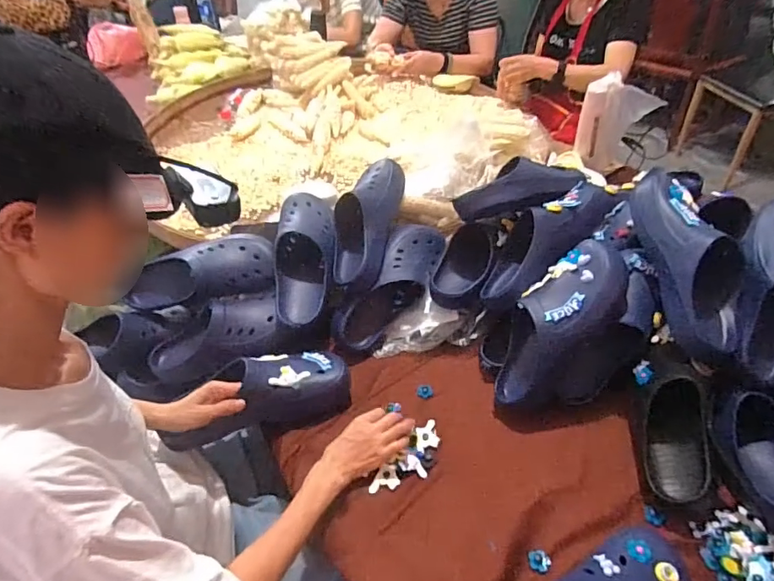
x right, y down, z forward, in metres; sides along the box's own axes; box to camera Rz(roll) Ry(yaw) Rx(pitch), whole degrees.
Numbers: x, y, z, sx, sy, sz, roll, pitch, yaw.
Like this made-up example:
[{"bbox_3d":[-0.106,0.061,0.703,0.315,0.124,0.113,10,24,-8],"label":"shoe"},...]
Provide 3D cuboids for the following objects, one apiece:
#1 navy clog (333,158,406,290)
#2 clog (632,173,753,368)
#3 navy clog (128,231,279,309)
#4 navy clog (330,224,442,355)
[{"bbox_3d":[-0.040,-0.139,0.919,0.100,0.082,0.282,10,71,17],"label":"navy clog"},{"bbox_3d":[0.450,-0.047,0.716,0.114,0.091,0.296,-9,71,-5],"label":"clog"},{"bbox_3d":[-0.349,-0.028,0.917,0.276,0.084,0.113,-13,41,-9],"label":"navy clog"},{"bbox_3d":[0.009,-0.011,0.919,0.102,0.089,0.287,30,77,34],"label":"navy clog"}]

